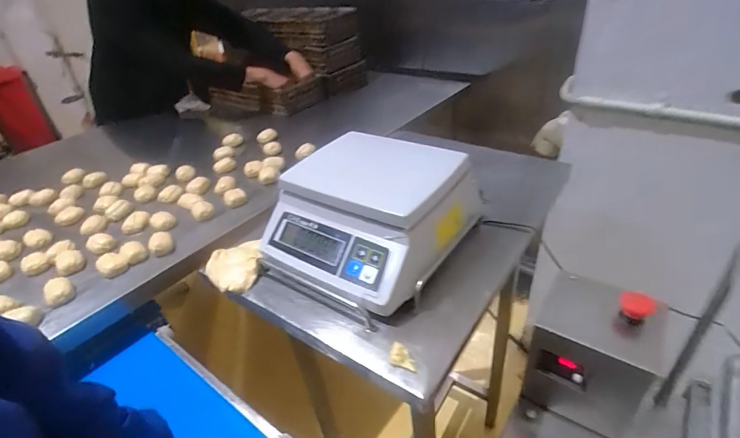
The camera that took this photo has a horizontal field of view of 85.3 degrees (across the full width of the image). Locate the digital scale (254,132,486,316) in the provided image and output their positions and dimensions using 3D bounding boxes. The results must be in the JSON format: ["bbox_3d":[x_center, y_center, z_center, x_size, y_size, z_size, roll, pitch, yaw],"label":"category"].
[{"bbox_3d":[-0.005,-0.016,0.610,0.260,0.107,0.267,20,42,32],"label":"digital scale"}]

